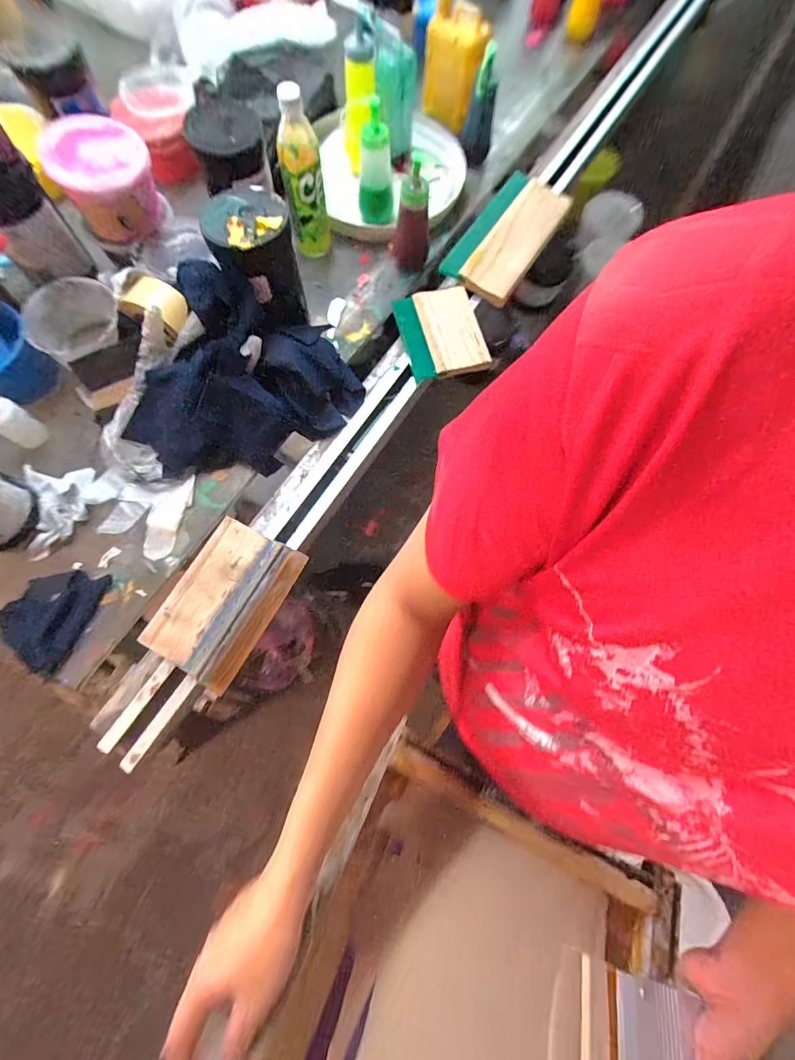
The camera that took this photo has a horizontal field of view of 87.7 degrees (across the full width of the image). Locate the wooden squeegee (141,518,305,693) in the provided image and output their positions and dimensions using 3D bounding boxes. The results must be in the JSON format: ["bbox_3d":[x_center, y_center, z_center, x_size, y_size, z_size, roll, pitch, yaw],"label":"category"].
[{"bbox_3d":[-0.209,0.083,0.504,0.117,0.020,0.178,27,73,10],"label":"wooden squeegee"}]

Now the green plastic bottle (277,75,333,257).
[{"bbox_3d":[-0.140,-0.517,0.609,0.061,0.202,0.054,-11,70,-3],"label":"green plastic bottle"}]

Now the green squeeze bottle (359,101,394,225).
[{"bbox_3d":[-0.038,-0.580,0.671,0.055,0.169,0.051,-6,70,-1],"label":"green squeeze bottle"}]

